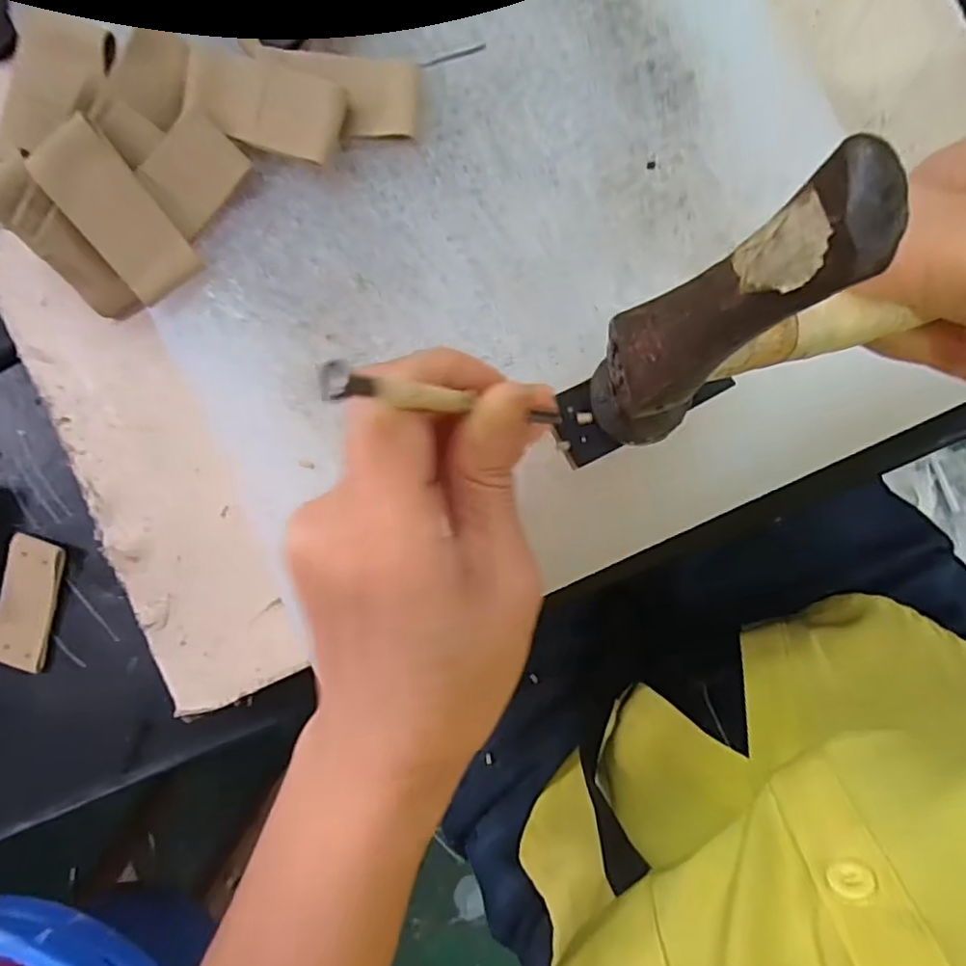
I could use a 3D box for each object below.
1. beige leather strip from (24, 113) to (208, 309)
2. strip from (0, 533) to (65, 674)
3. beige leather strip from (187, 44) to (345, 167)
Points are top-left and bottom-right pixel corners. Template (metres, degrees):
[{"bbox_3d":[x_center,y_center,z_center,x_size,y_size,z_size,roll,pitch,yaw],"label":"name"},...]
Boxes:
[{"bbox_3d":[-0.134,-0.098,0.227,0.028,0.007,0.060,-32,116,6],"label":"beige leather strip"},{"bbox_3d":[-0.219,0.057,0.296,0.029,0.006,0.059,15,94,5],"label":"strip"},{"bbox_3d":[-0.081,-0.138,0.226,0.060,0.007,0.027,19,94,5],"label":"beige leather strip"}]

